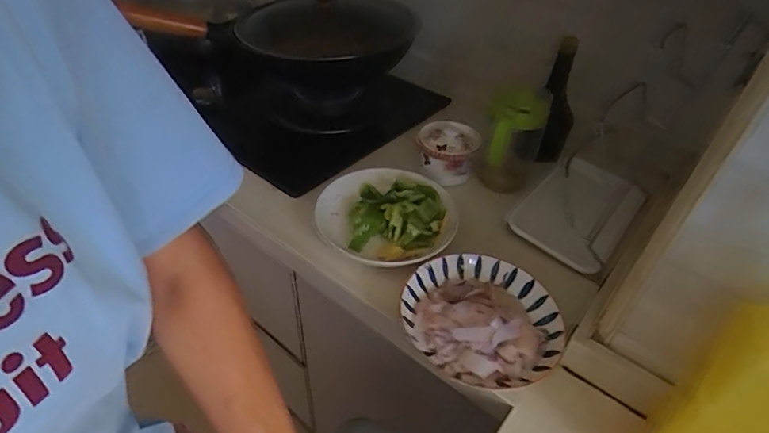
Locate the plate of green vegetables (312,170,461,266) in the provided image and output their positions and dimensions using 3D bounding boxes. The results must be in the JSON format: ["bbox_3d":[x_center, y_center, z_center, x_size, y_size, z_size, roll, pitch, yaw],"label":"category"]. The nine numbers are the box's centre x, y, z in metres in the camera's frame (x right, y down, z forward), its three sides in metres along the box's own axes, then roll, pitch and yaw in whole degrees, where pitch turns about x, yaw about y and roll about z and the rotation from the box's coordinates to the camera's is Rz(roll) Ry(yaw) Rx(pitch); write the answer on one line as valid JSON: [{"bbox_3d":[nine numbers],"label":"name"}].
[{"bbox_3d":[0.000,0.001,0.635,0.189,0.048,0.175,3,41,-2],"label":"plate of green vegetables"}]

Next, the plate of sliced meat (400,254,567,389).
[{"bbox_3d":[0.111,0.113,0.512,0.163,0.044,0.172,3,41,-2],"label":"plate of sliced meat"}]

